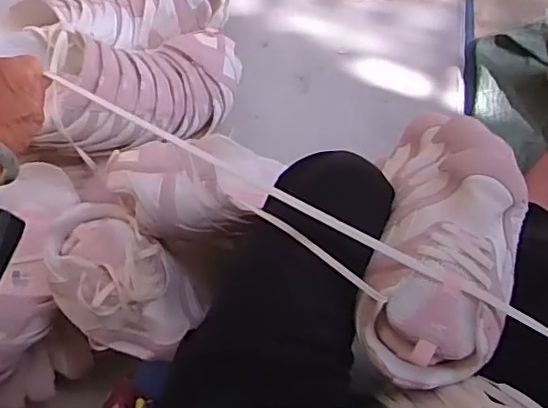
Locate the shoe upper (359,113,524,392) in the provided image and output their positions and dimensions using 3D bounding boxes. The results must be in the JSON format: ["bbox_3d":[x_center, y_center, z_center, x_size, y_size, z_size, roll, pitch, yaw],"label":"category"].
[{"bbox_3d":[0.162,0.029,0.535,0.122,0.108,0.266,15,60,4],"label":"shoe upper"}]

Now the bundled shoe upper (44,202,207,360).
[{"bbox_3d":[-0.191,0.089,0.688,0.132,0.092,0.185,-39,81,-6],"label":"bundled shoe upper"}]

